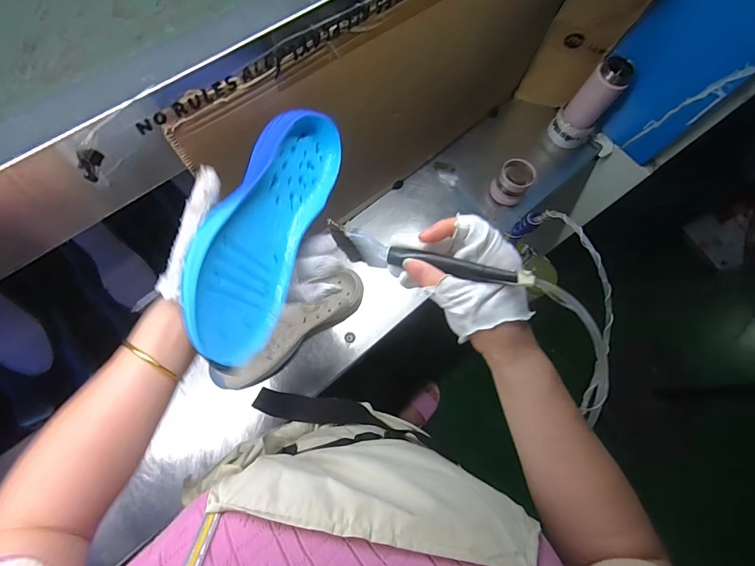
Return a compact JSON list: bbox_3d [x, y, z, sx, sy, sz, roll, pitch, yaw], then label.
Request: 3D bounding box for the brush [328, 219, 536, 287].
[{"bbox_3d":[0.031,-0.020,0.303,0.146,0.028,0.021,14,75,14],"label":"brush"}]

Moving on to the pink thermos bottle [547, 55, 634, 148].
[{"bbox_3d":[0.417,-0.352,0.759,0.083,0.166,0.073,38,78,10],"label":"pink thermos bottle"}]

